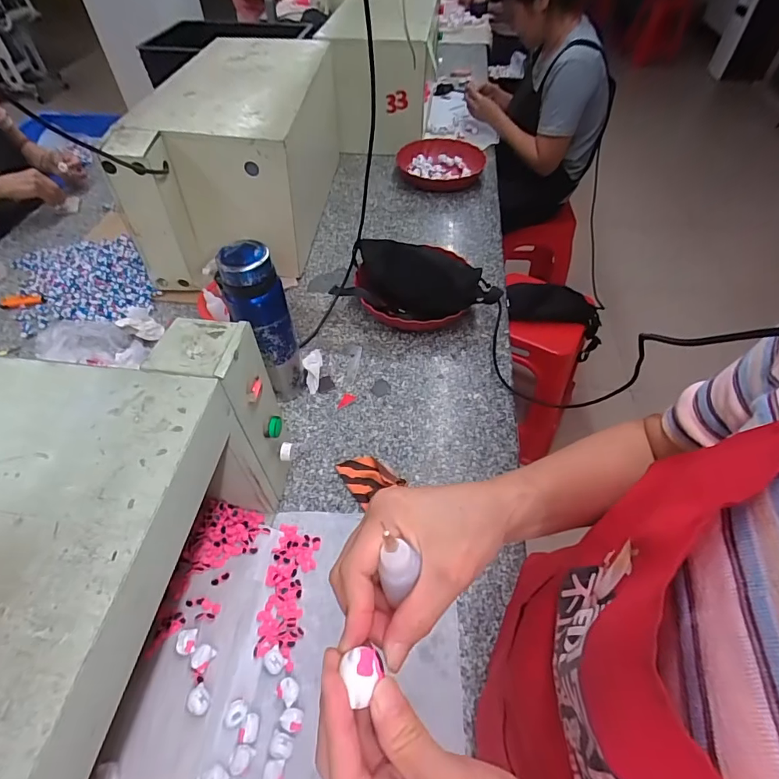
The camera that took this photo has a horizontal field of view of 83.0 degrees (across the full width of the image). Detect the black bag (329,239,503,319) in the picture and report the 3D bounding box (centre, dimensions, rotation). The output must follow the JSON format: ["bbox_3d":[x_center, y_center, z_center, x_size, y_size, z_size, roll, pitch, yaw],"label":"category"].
[{"bbox_3d":[0.043,-0.223,0.873,0.308,0.058,0.202,-2,52,-2],"label":"black bag"}]

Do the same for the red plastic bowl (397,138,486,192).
[{"bbox_3d":[0.137,-0.620,1.221,0.221,0.058,0.222,0,51,0],"label":"red plastic bowl"}]

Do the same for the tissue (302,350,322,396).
[{"bbox_3d":[-0.138,-0.039,0.788,0.028,0.030,0.092,1,51,1],"label":"tissue"}]

